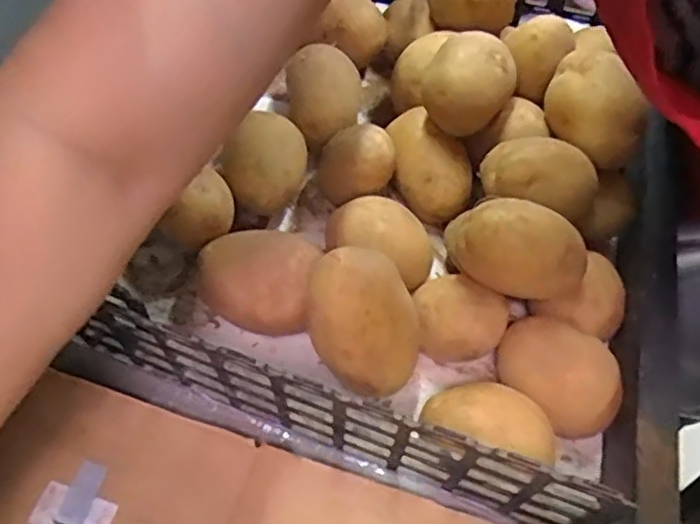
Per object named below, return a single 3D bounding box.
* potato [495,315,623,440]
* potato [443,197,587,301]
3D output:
[{"bbox_3d":[0.137,0.075,0.450,0.083,0.049,0.060,30,60,18],"label":"potato"},{"bbox_3d":[0.112,-0.009,0.454,0.088,0.052,0.059,24,58,18],"label":"potato"}]

